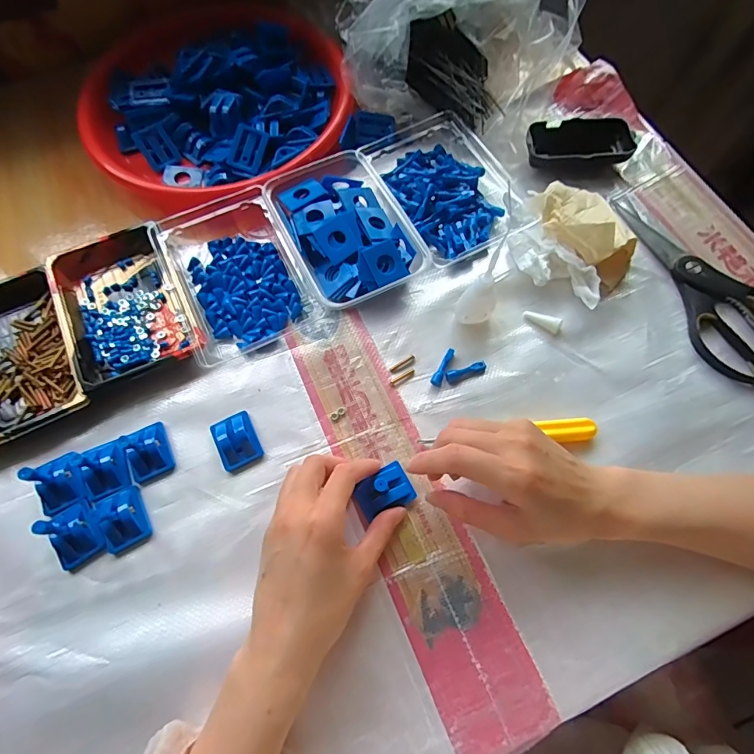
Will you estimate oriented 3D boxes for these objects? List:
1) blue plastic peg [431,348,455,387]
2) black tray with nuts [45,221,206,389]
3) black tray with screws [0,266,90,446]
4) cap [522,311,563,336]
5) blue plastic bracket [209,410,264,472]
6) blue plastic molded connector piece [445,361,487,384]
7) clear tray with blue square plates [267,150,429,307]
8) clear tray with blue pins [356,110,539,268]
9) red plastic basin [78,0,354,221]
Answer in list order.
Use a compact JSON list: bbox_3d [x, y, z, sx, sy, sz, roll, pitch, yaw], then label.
[{"bbox_3d":[0.061,-0.010,0.400,0.010,0.006,0.039,26,71,11],"label":"blue plastic peg"},{"bbox_3d":[-0.238,-0.072,0.415,0.107,0.028,0.165,-26,69,-9],"label":"black tray with nuts"},{"bbox_3d":[-0.335,-0.019,0.401,0.109,0.022,0.163,-26,69,-9],"label":"black tray with screws"},{"bbox_3d":[0.154,-0.053,0.411,0.035,0.011,0.013,30,72,13],"label":"cap"},{"bbox_3d":[-0.120,0.053,0.375,0.034,0.015,0.045,-23,69,-8],"label":"blue plastic bracket"},{"bbox_3d":[0.080,-0.005,0.393,0.037,0.007,0.011,-22,69,-7],"label":"blue plastic molded connector piece"},{"bbox_3d":[-0.032,-0.142,0.437,0.108,0.036,0.162,-26,69,-9],"label":"clear tray with blue square plates"},{"bbox_3d":[0.062,-0.203,0.460,0.120,0.036,0.186,-27,69,-9],"label":"clear tray with blue pins"},{"bbox_3d":[-0.181,-0.324,0.500,0.283,0.057,0.273,-1,68,1],"label":"red plastic basin"}]

